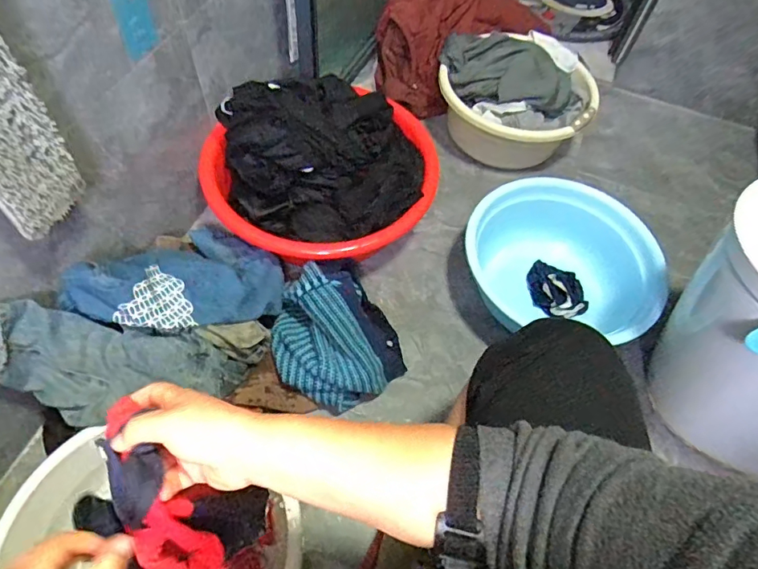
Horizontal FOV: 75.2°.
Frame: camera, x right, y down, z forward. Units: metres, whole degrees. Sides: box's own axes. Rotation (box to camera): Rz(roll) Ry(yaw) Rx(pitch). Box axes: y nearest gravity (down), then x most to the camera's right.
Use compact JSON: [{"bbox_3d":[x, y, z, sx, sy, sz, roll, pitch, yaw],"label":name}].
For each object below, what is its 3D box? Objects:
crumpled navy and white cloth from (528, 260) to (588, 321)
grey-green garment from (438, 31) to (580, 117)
[{"bbox_3d":[0.375,0.014,1.034,0.134,0.033,0.105,29,60,13],"label":"crumpled navy and white cloth"},{"bbox_3d":[0.316,-0.514,1.178,0.324,0.113,0.230,6,57,-1],"label":"grey-green garment"}]

